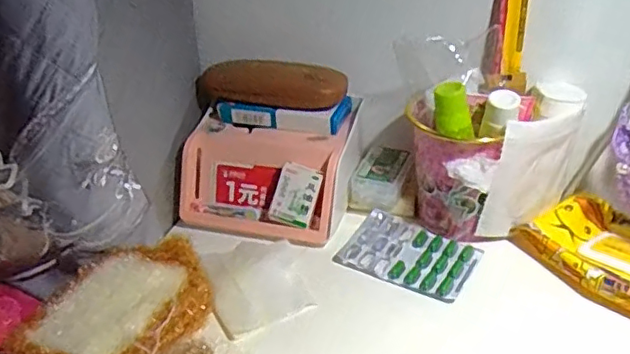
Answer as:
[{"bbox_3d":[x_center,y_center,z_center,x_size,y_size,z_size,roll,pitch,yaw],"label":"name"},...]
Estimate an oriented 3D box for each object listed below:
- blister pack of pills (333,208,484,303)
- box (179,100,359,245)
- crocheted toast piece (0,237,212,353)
[{"bbox_3d":[0.091,0.071,0.562,0.118,0.013,0.083,17,36,30],"label":"blister pack of pills"},{"bbox_3d":[-0.052,-0.004,0.612,0.167,0.083,0.108,5,32,14],"label":"box"},{"bbox_3d":[-0.161,0.116,0.472,0.121,0.046,0.158,8,33,18],"label":"crocheted toast piece"}]

